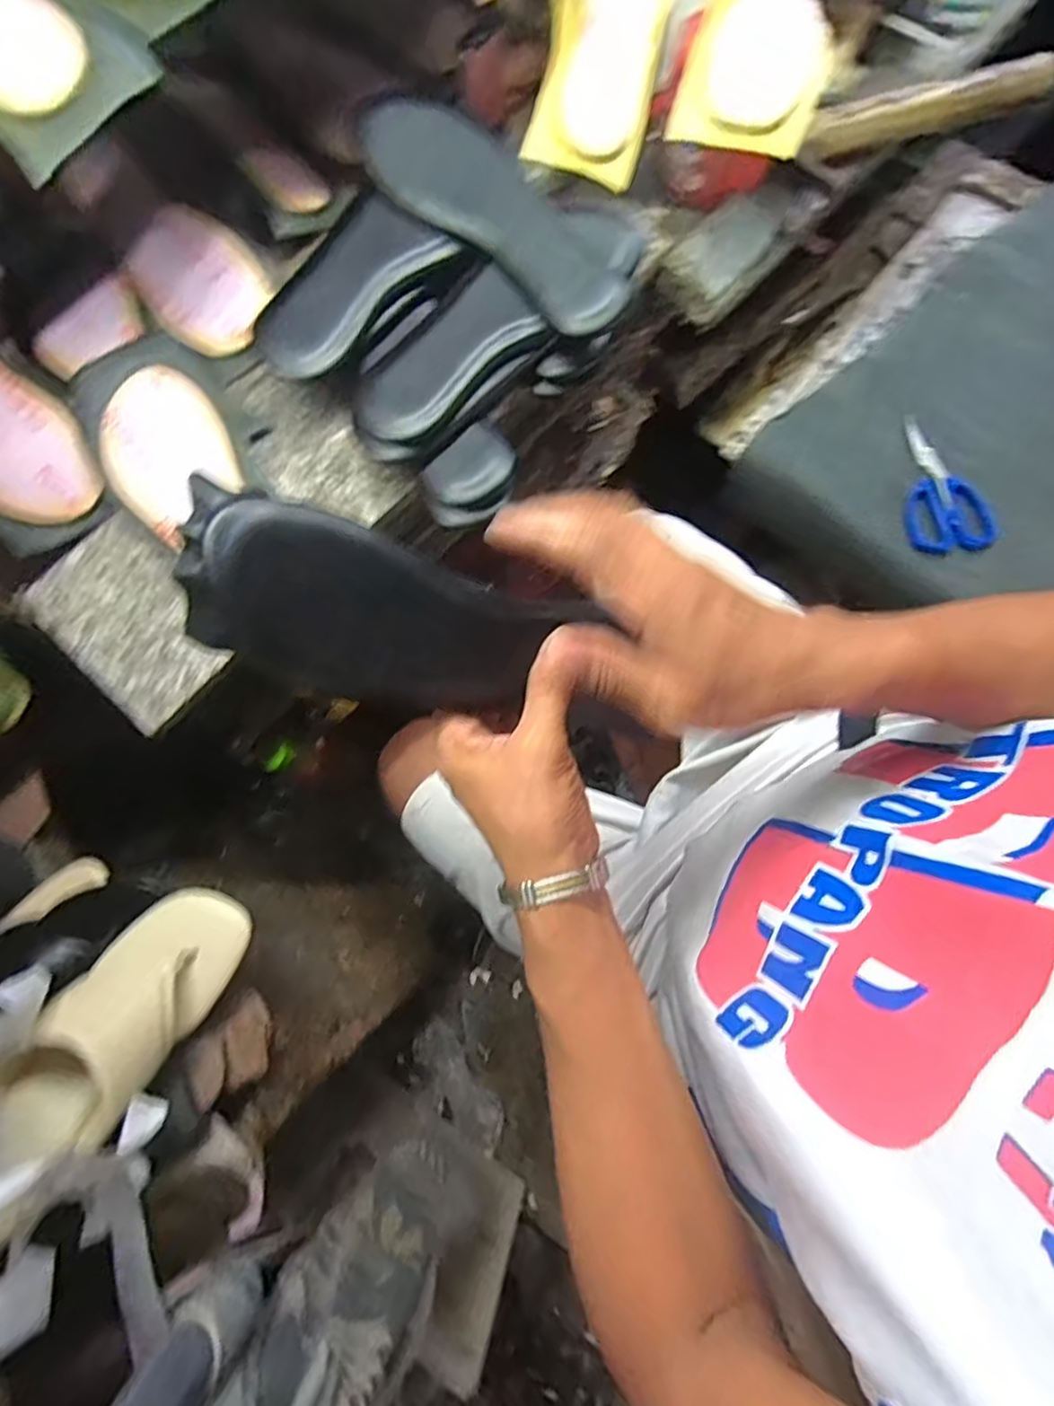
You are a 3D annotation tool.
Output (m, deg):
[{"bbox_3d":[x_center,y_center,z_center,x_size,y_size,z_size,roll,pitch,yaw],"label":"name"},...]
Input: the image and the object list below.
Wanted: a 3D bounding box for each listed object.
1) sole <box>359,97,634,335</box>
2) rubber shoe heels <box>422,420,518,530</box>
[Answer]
[{"bbox_3d":[-0.018,-0.359,0.472,0.228,0.042,0.081,38,79,9],"label":"sole"},{"bbox_3d":[-0.040,-0.167,0.480,0.052,0.023,0.076,35,79,8],"label":"rubber shoe heels"}]

